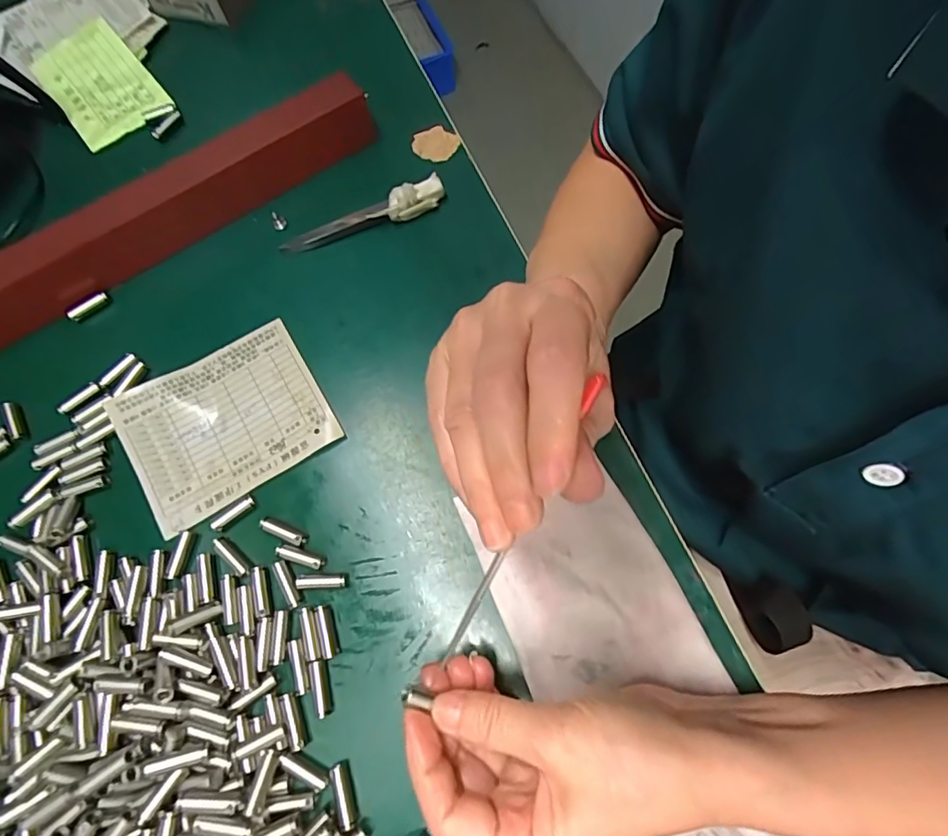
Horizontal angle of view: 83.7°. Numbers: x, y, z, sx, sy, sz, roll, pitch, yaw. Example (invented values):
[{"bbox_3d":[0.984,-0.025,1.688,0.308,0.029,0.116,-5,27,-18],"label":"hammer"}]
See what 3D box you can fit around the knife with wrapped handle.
[{"bbox_3d":[-0.068,-0.124,0.333,0.105,0.020,0.013,-24,71,-6],"label":"knife with wrapped handle"}]

